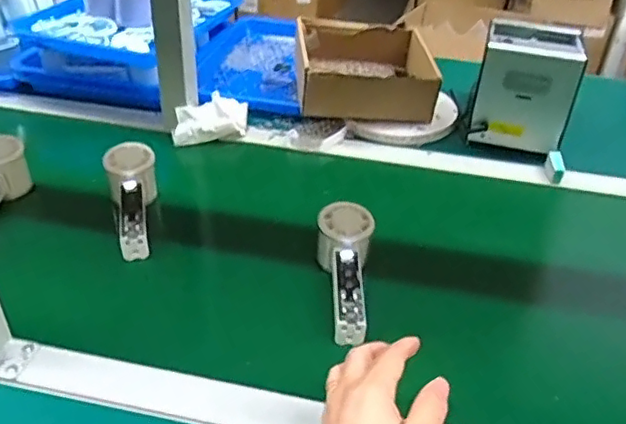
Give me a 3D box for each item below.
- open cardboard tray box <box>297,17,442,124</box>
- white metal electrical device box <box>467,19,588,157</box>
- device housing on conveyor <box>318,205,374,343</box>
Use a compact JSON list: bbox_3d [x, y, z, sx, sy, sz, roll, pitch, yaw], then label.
[{"bbox_3d":[0.077,-0.220,0.914,0.194,0.075,0.208,0,38,-6],"label":"open cardboard tray box"},{"bbox_3d":[0.295,-0.179,0.840,0.124,0.134,0.128,15,39,12],"label":"white metal electrical device box"},{"bbox_3d":[0.035,0.062,0.595,0.054,0.051,0.151,0,51,-2],"label":"device housing on conveyor"}]

